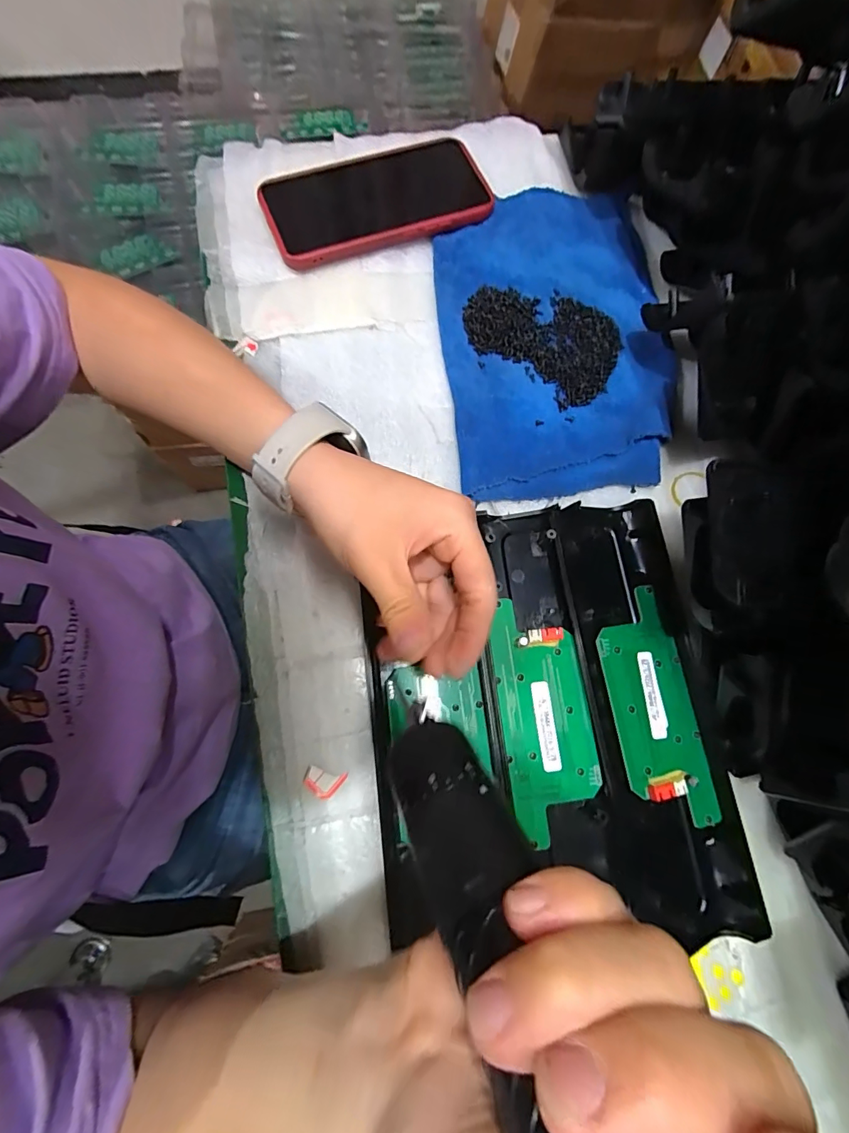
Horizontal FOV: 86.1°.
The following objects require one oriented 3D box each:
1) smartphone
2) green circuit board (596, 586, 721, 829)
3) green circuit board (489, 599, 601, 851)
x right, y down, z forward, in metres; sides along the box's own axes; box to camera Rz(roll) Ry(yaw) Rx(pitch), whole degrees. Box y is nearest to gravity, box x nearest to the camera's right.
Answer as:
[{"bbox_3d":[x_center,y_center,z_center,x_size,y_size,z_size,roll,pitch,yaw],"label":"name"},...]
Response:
[{"bbox_3d":[-0.036,-0.276,0.339,0.162,0.016,0.087,-21,79,-6],"label":"smartphone"},{"bbox_3d":[0.134,0.079,0.266,0.052,0.010,0.128,-7,78,-3],"label":"green circuit board"},{"bbox_3d":[0.070,0.085,0.264,0.051,0.009,0.127,-5,78,-3],"label":"green circuit board"}]

